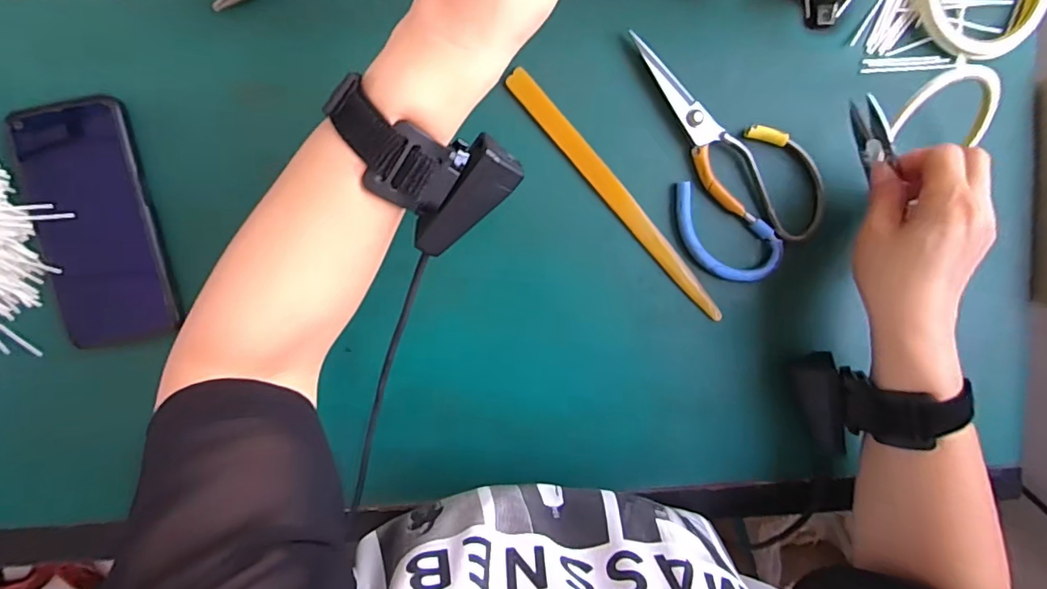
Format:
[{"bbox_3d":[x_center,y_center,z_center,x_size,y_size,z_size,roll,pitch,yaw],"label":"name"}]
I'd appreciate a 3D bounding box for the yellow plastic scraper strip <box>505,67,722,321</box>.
[{"bbox_3d":[0.068,-0.069,0.375,0.015,0.007,0.224,-41,95,1],"label":"yellow plastic scraper strip"}]

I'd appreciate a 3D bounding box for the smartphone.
[{"bbox_3d":[-0.294,-0.047,0.359,0.078,0.015,0.160,-10,96,-1],"label":"smartphone"}]

